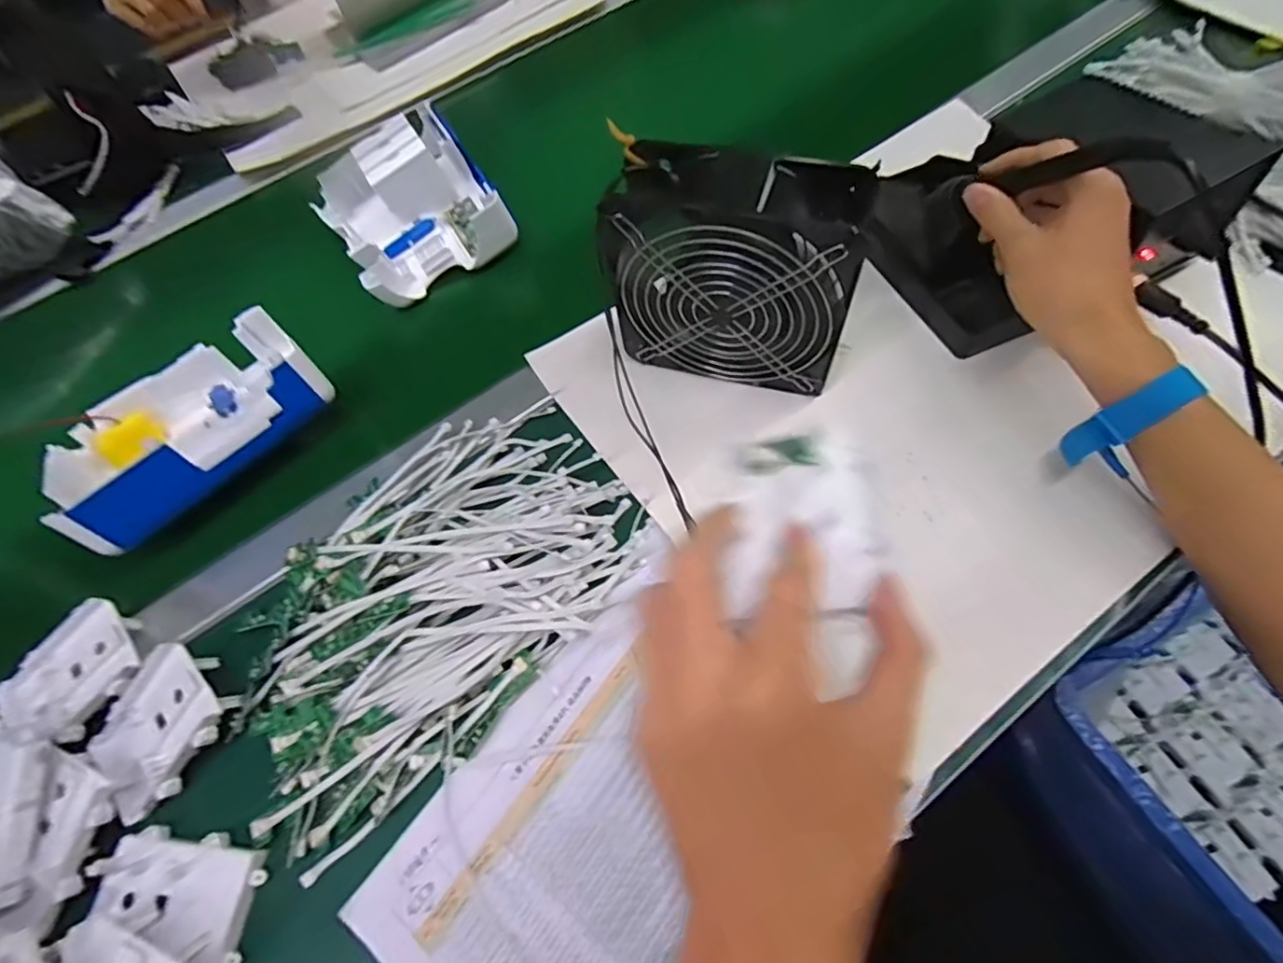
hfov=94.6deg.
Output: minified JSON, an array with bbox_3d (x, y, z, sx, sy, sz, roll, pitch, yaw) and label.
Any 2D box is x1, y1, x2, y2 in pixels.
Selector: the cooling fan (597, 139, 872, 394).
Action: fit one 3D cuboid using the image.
[{"bbox_3d":[0.059,-0.131,0.397,0.154,0.150,0.067,16,66,14],"label":"cooling fan"}]

